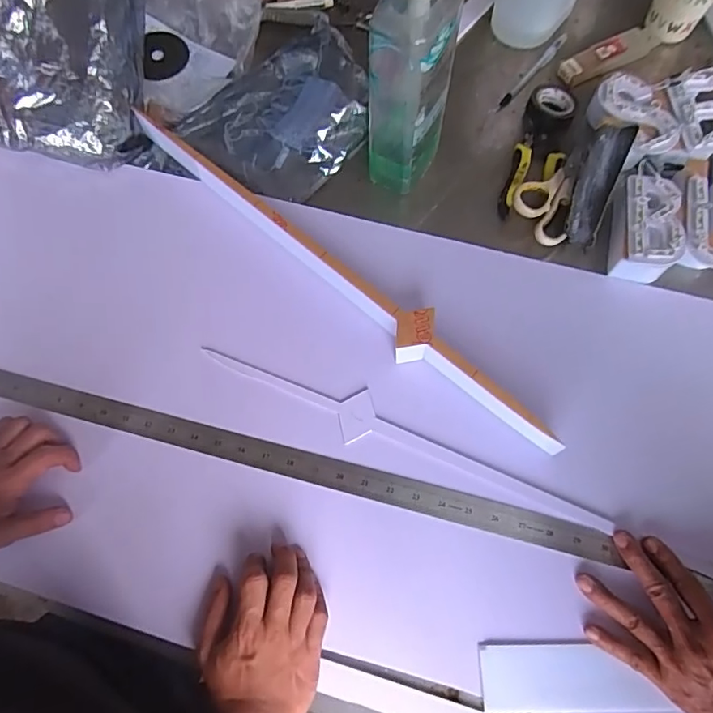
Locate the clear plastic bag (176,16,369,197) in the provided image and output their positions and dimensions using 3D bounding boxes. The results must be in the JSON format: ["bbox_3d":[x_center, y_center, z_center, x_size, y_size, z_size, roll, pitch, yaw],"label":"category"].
[{"bbox_3d":[-0.089,-0.286,0.629,0.223,0.050,0.180,-31,72,-10],"label":"clear plastic bag"}]

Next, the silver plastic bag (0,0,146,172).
[{"bbox_3d":[-0.328,-0.409,0.596,0.159,0.113,0.349,11,100,6],"label":"silver plastic bag"}]

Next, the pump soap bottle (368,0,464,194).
[{"bbox_3d":[0.052,-0.273,0.501,0.082,0.282,0.073,5,69,3],"label":"pump soap bottle"}]

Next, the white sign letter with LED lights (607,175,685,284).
[{"bbox_3d":[0.314,-0.141,0.563,0.066,0.040,0.119,13,70,6],"label":"white sign letter with LED lights"}]

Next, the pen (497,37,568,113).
[{"bbox_3d":[0.232,-0.373,0.675,0.012,0.007,0.158,38,75,14],"label":"pen"}]

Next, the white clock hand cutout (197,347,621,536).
[{"bbox_3d":[0.040,0.079,0.517,0.420,0.009,0.043,24,72,10],"label":"white clock hand cutout"}]

